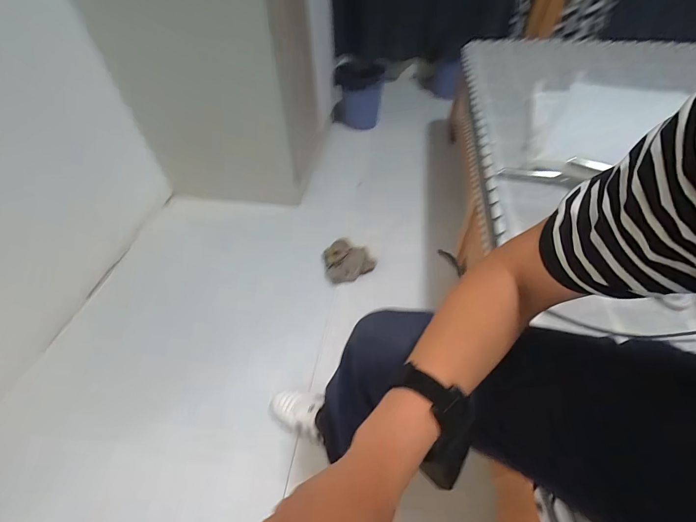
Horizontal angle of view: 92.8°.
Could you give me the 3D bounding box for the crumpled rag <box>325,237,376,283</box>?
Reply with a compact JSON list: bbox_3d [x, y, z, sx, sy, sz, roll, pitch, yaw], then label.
[{"bbox_3d":[0.000,-0.007,1.099,0.165,0.039,0.157,-13,49,-10],"label":"crumpled rag"}]

